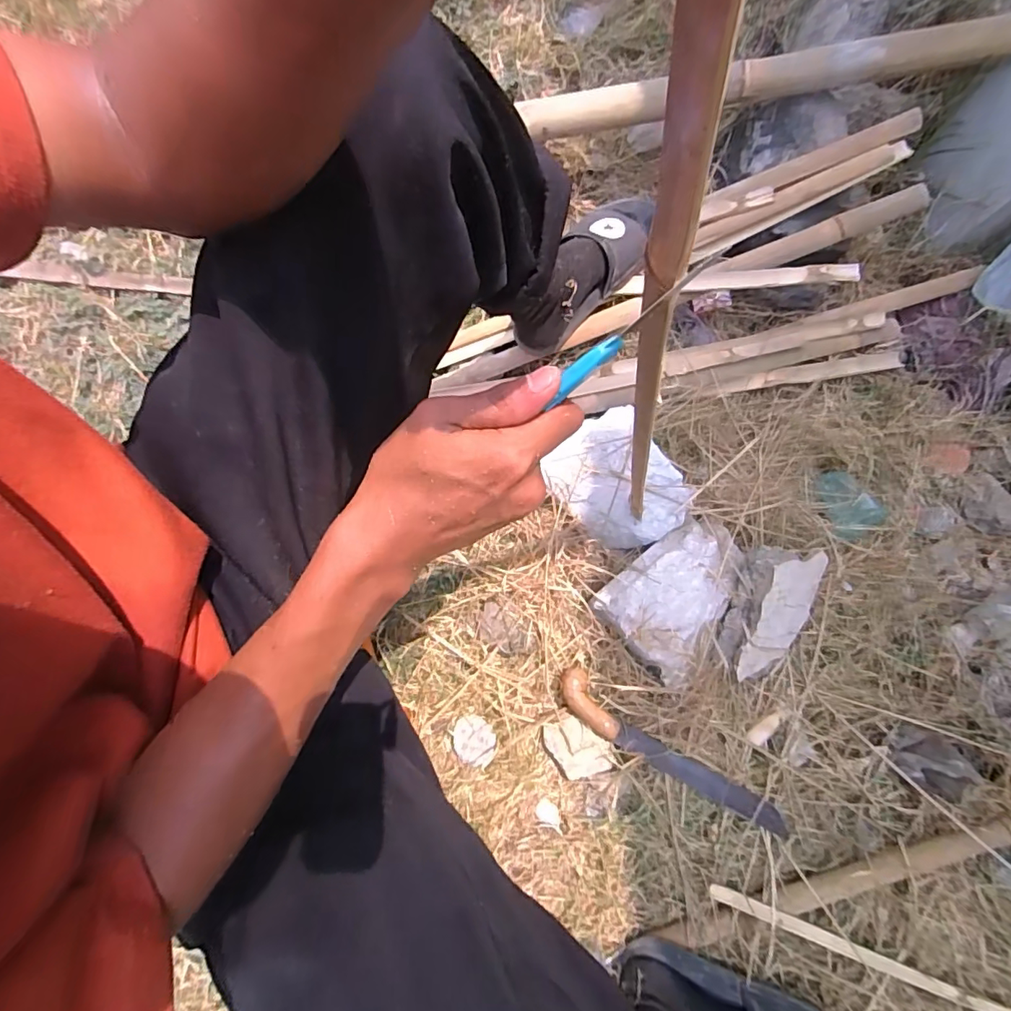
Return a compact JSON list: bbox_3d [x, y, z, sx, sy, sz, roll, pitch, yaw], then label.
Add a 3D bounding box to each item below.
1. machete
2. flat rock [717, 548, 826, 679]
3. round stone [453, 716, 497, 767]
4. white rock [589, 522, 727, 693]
[{"bbox_3d":[0.208,0.319,0.653,0.328,0.023,0.050,34,81,5],"label":"machete"},{"bbox_3d":[0.339,0.135,0.650,0.136,0.049,0.167,9,98,-25],"label":"flat rock"},{"bbox_3d":[-0.040,0.304,0.669,0.053,0.018,0.058,0,80,-1],"label":"round stone"},{"bbox_3d":[0.219,0.108,0.640,0.189,0.051,0.142,-44,83,-8],"label":"white rock"}]

